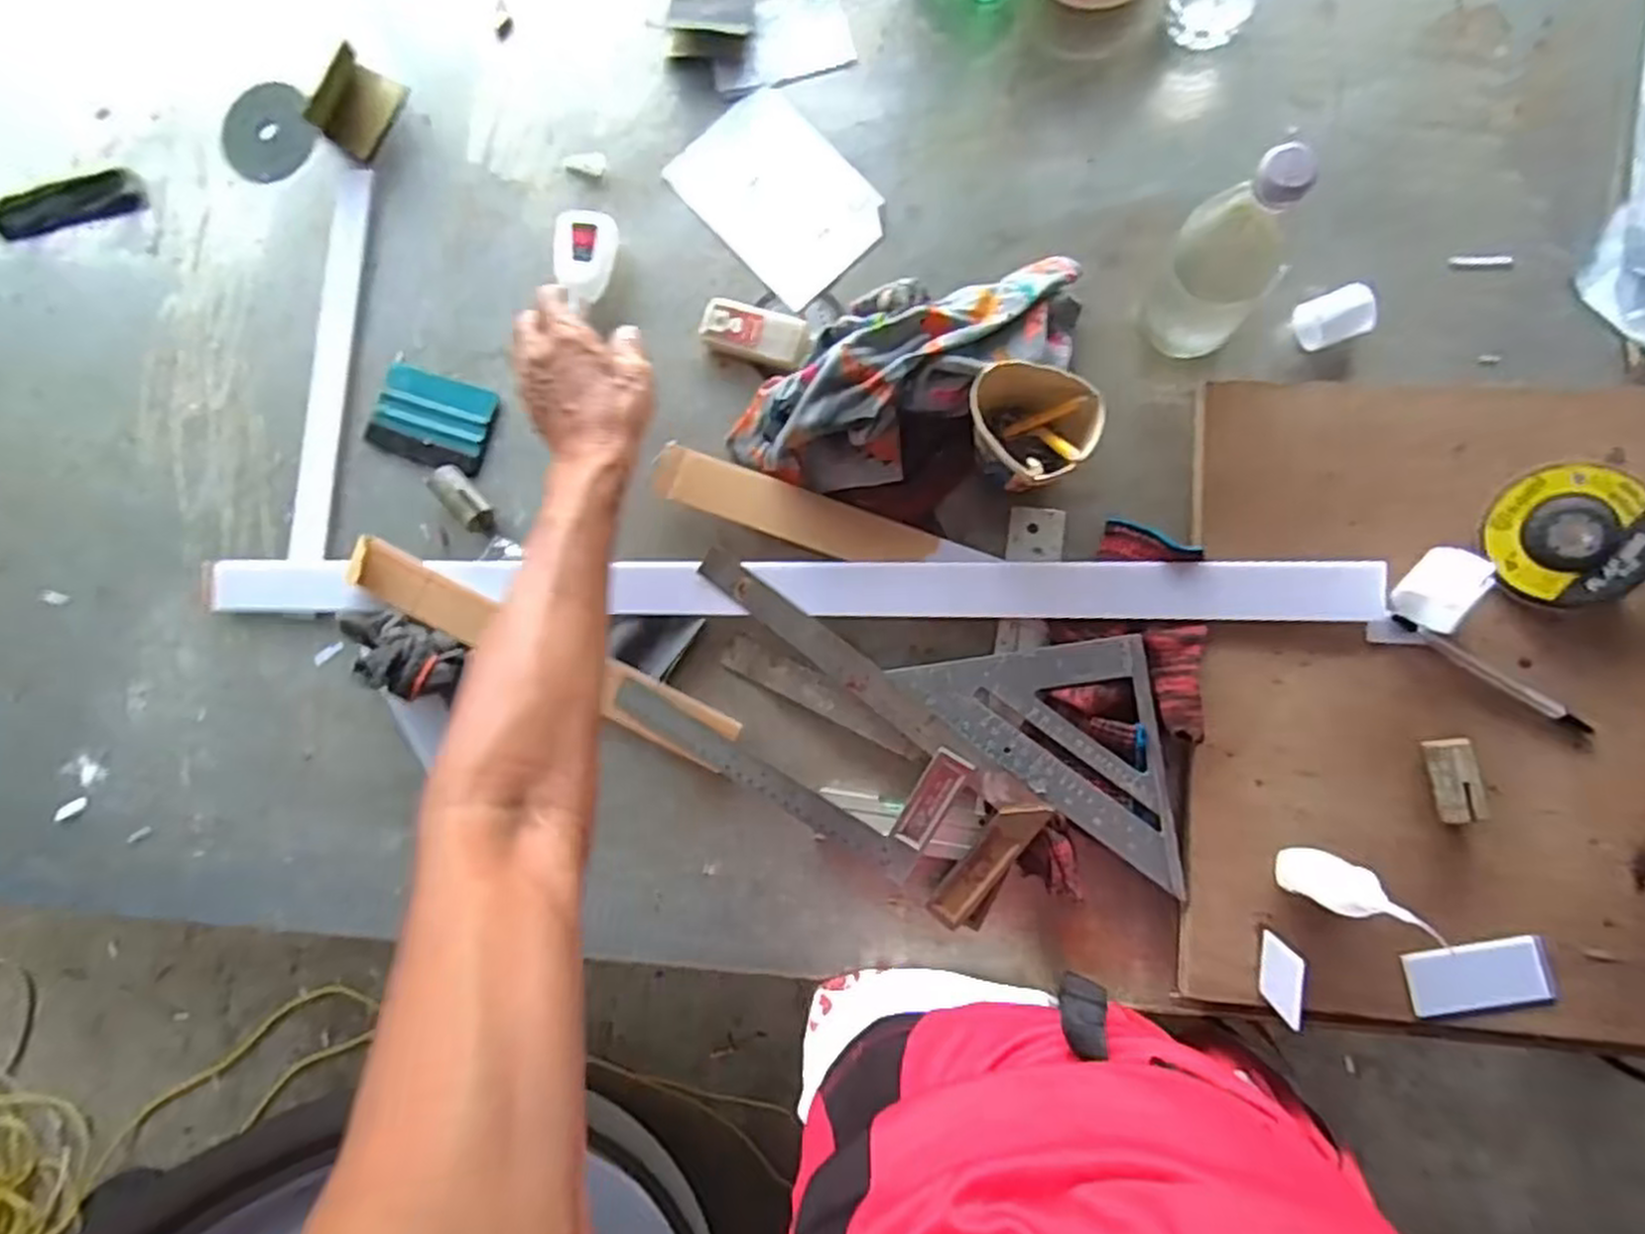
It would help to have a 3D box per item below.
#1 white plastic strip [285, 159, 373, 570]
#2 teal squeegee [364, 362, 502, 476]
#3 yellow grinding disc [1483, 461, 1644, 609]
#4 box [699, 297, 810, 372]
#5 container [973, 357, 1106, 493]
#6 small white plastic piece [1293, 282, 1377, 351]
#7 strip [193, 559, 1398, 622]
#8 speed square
[{"bbox_3d":[-0.405,-0.213,0.655,0.032,0.004,0.331,4,85,8],"label":"white plastic strip"},{"bbox_3d":[-0.313,-0.160,0.636,0.102,0.012,0.070,18,87,9],"label":"teal squeegee"},{"bbox_3d":[0.480,-0.052,0.507,0.088,0.011,0.089,2,94,24],"label":"yellow grinding disc"},{"bbox_3d":[-0.051,-0.216,0.610,0.083,0.018,0.040,18,87,9],"label":"box"},{"bbox_3d":[0.136,-0.120,0.544,0.080,0.096,0.077,-1,84,8],"label":"container"},{"bbox_3d":[0.358,-0.209,0.557,0.041,0.038,0.036,-19,82,5],"label":"small white plastic piece"},{"bbox_3d":[-0.058,-0.020,0.584,0.859,0.016,0.041,0,85,8],"label":"strip"},{"bbox_3d":[0.151,0.107,0.547,0.163,0.014,0.167,-9,83,7],"label":"speed square"}]

